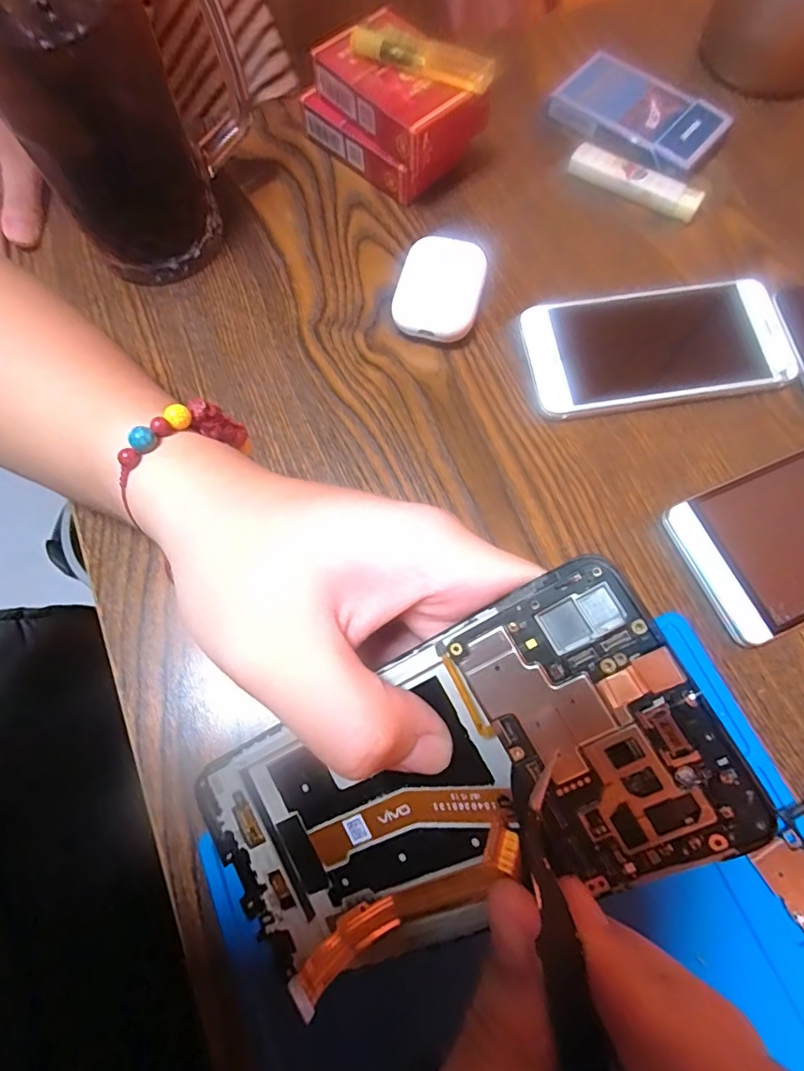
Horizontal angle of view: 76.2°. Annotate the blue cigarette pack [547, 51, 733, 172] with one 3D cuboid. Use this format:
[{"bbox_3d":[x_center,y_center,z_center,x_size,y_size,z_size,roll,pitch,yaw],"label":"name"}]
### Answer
[{"bbox_3d":[0.148,-0.264,0.323,0.099,0.016,0.057,35,77,11],"label":"blue cigarette pack"}]

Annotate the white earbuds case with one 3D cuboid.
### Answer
[{"bbox_3d":[0.020,-0.132,0.280,0.043,0.021,0.056,15,74,5],"label":"white earbuds case"}]

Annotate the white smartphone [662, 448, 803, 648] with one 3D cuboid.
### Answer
[{"bbox_3d":[0.202,-0.007,0.244,0.141,0.010,0.070,-23,74,-6],"label":"white smartphone"}]

